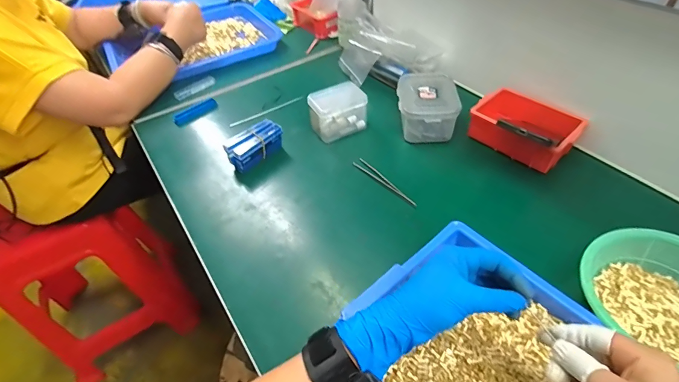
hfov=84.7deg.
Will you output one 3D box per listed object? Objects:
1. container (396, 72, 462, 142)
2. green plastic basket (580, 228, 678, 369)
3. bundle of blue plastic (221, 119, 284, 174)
[{"bbox_3d":[0.150,-0.145,0.650,0.099,0.060,0.125,0,47,3],"label":"container"},{"bbox_3d":[0.345,0.108,0.392,0.157,0.057,0.145,-2,47,2],"label":"green plastic basket"},{"bbox_3d":[-0.143,-0.074,0.619,0.045,0.049,0.099,32,57,28],"label":"bundle of blue plastic"}]

